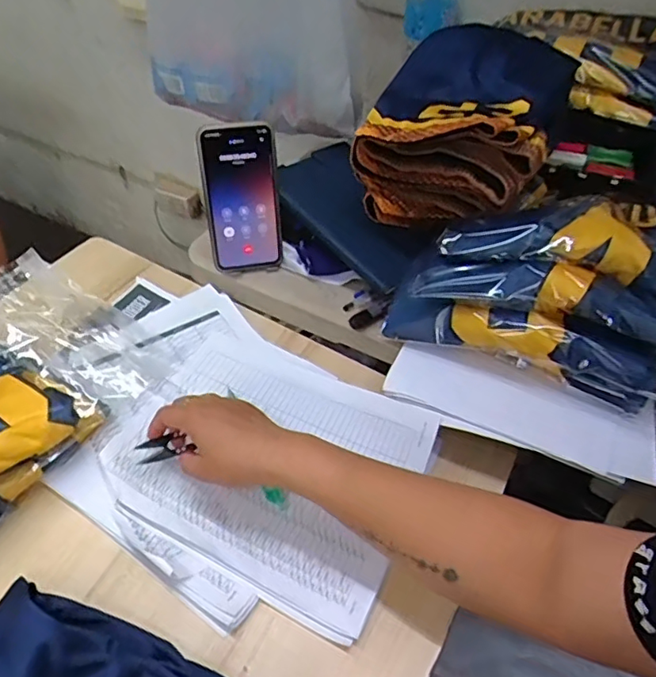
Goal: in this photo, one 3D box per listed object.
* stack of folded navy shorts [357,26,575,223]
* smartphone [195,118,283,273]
[{"bbox_3d":[0.157,-0.238,0.651,0.196,0.159,0.249,18,47,16],"label":"stack of folded navy shorts"},{"bbox_3d":[-0.097,-0.158,0.633,0.084,0.169,0.013,-11,33,-13],"label":"smartphone"}]

